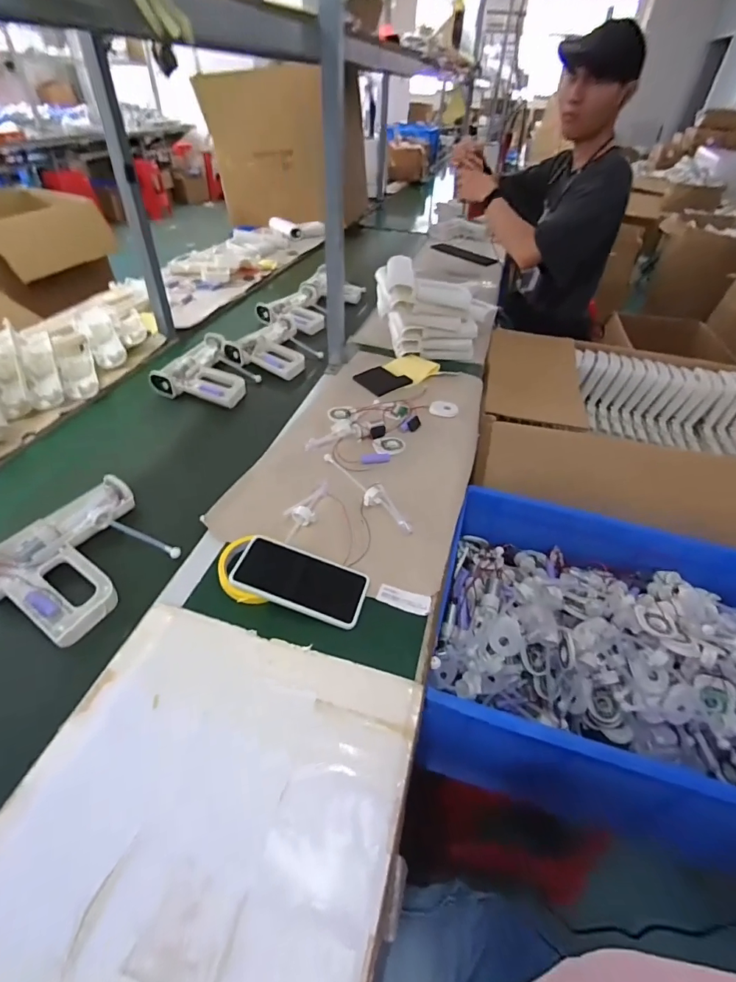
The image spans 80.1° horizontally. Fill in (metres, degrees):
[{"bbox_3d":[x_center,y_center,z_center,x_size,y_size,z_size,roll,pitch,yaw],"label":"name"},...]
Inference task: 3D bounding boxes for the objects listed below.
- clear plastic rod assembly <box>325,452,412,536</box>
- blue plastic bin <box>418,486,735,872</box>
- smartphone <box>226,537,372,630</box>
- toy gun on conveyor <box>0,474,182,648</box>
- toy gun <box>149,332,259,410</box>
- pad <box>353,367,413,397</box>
[{"bbox_3d":[-0.004,-0.005,0.699,0.211,0.023,0.041,36,52,29],"label":"clear plastic rod assembly"},{"bbox_3d":[0.360,0.254,0.652,0.496,0.219,0.411,15,45,12],"label":"blue plastic bin"},{"bbox_3d":[-0.085,0.114,0.564,0.166,0.009,0.081,19,48,4],"label":"smartphone"},{"bbox_3d":[-0.376,0.086,0.590,0.175,0.048,0.212,23,47,19],"label":"toy gun on conveyor"},{"bbox_3d":[-0.333,-0.267,0.967,0.180,0.046,0.226,12,44,9],"label":"toy gun"},{"bbox_3d":[0.031,-0.245,0.971,0.109,0.007,0.102,-32,54,-31],"label":"pad"}]

